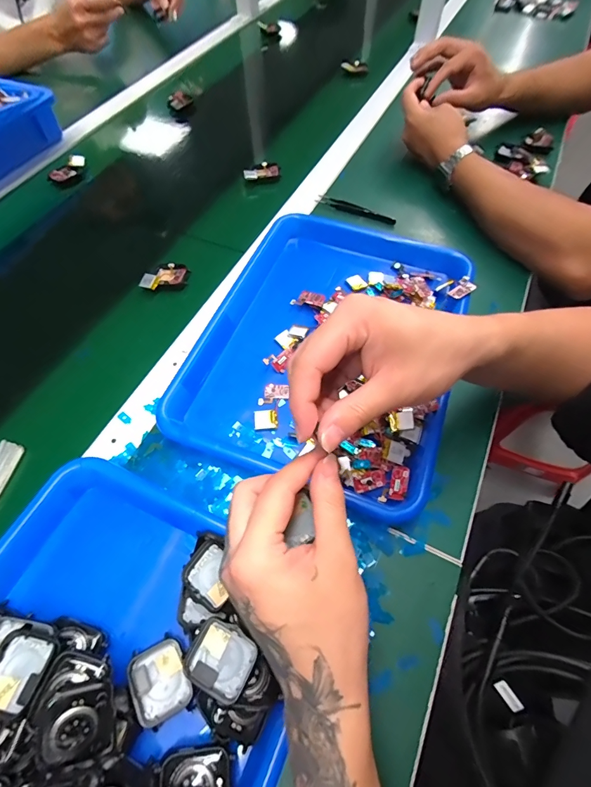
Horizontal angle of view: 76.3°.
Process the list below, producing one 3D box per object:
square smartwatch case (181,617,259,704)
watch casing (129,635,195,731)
[{"bbox_3d":[-0.049,0.175,0.250,0.043,0.004,0.038,21,48,16],"label":"square smartwatch case"},{"bbox_3d":[-0.093,0.198,0.259,0.035,0.008,0.045,-25,64,-13],"label":"watch casing"}]

